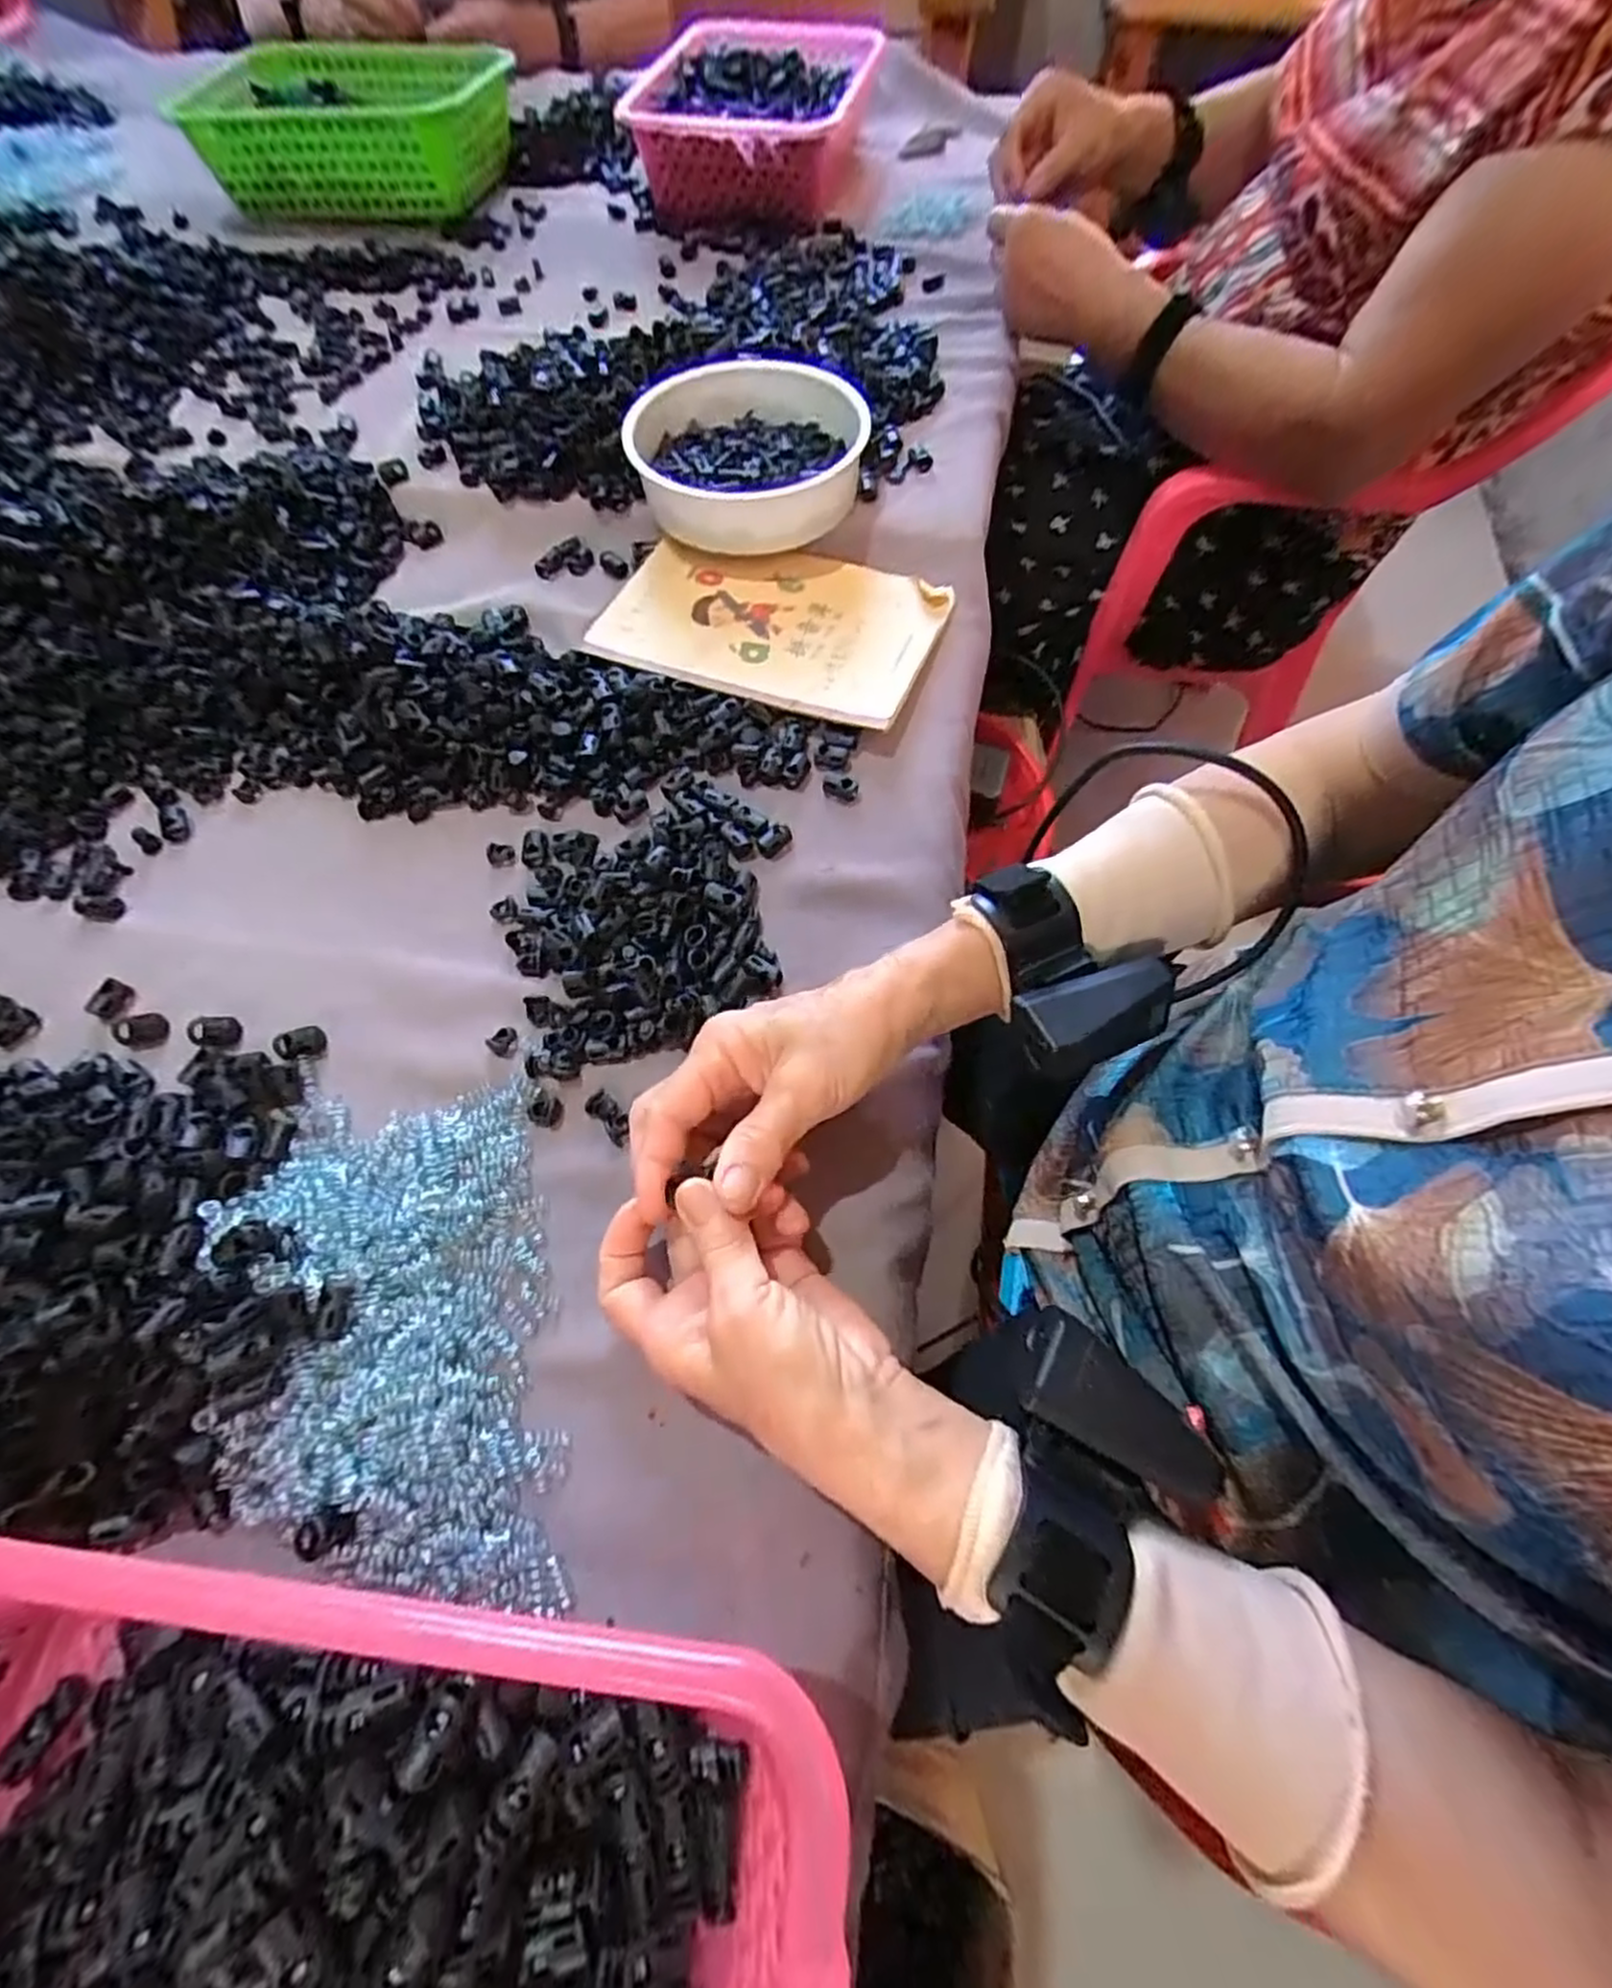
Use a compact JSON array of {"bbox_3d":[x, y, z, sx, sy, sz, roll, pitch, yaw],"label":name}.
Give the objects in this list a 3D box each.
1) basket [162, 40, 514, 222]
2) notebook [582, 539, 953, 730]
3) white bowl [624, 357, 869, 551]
[{"bbox_3d":[-0.455,-0.877,0.762,0.278,0.090,0.242,11,66,7],"label":"basket"},{"bbox_3d":[-0.022,-0.247,0.486,0.206,0.008,0.143,18,65,9],"label":"notebook"},{"bbox_3d":[-0.042,-0.380,0.526,0.161,0.049,0.173,0,63,0],"label":"white bowl"}]

